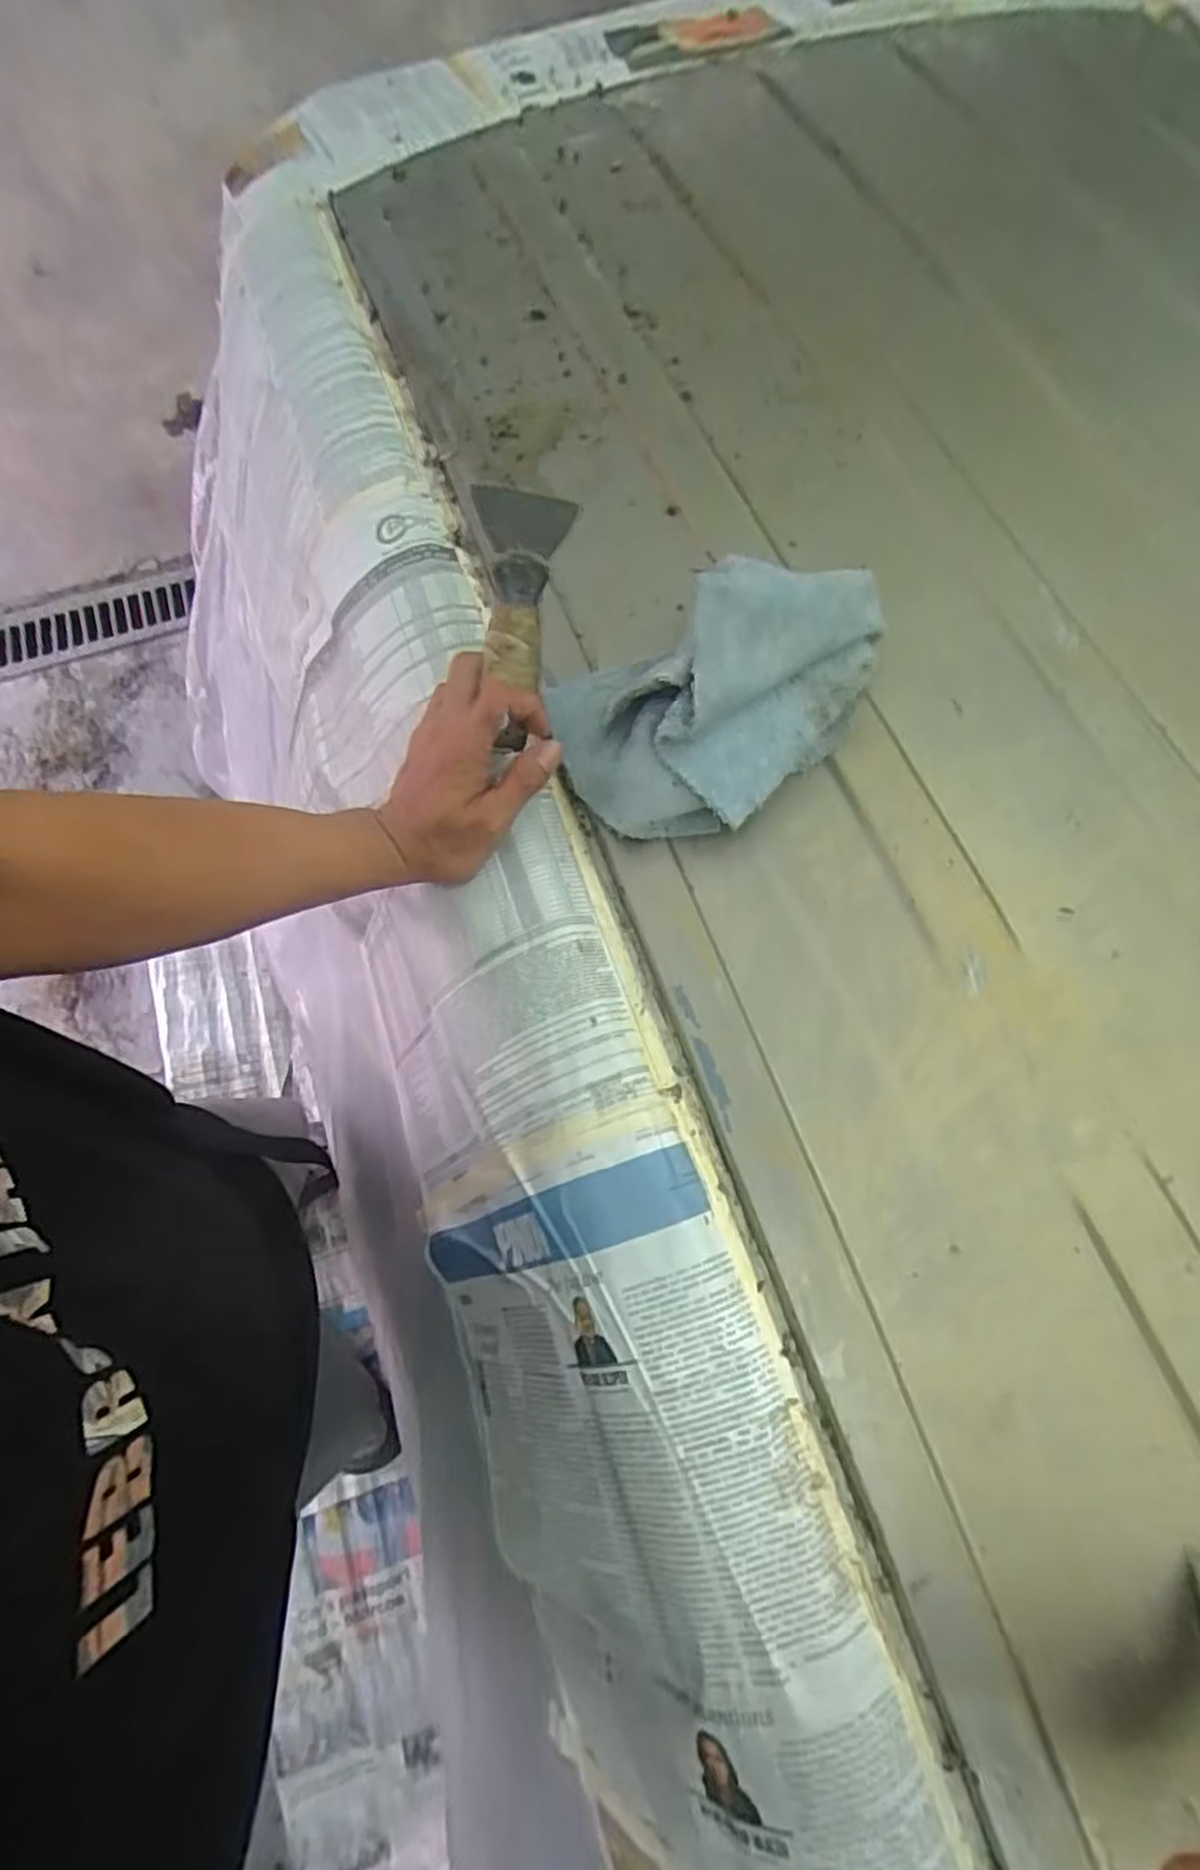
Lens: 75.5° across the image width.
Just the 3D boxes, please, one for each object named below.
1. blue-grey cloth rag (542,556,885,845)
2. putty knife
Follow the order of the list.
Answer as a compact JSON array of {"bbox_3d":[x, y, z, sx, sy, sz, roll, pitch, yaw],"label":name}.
[{"bbox_3d":[0.078,-0.151,0.462,0.202,0.073,0.149,-22,72,-8],"label":"blue-grey cloth rag"},{"bbox_3d":[-0.046,-0.178,0.447,0.049,0.022,0.137,5,105,1],"label":"putty knife"}]

